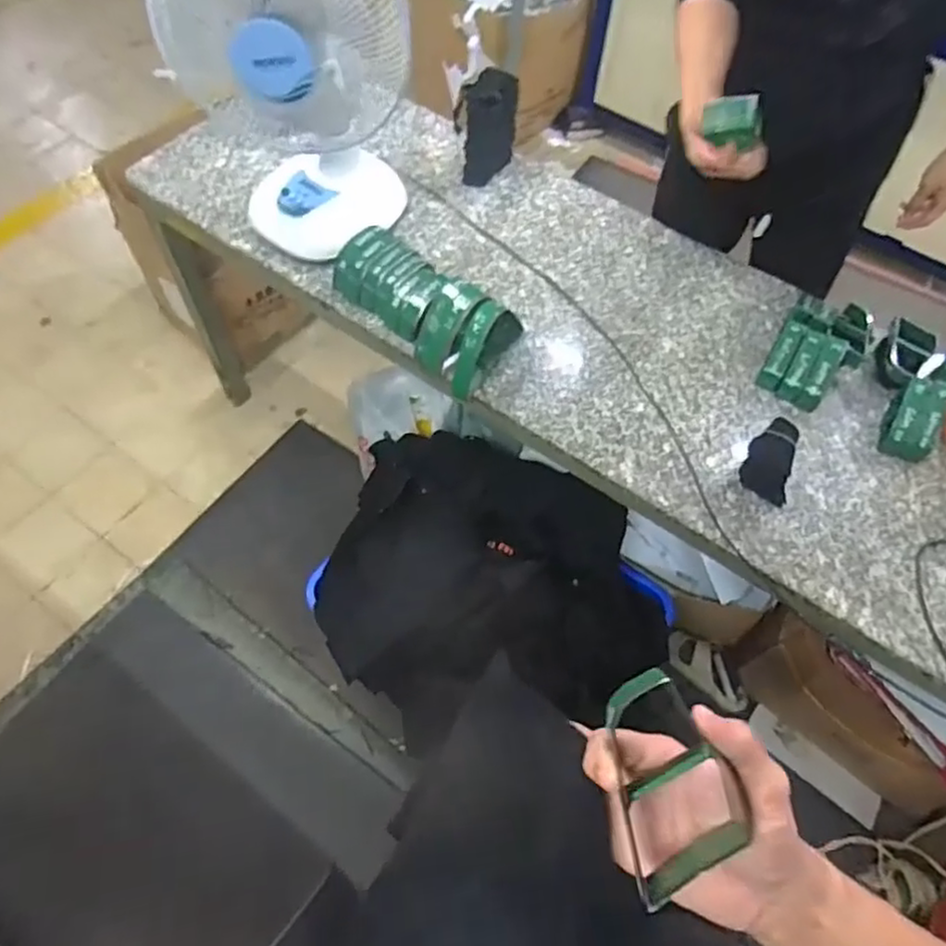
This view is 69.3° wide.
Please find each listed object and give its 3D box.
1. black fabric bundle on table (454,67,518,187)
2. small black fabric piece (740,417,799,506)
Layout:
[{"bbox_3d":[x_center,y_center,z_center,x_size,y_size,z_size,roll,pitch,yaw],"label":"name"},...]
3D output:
[{"bbox_3d":[0.025,-0.654,1.298,0.111,0.185,0.071,-34,66,-19],"label":"black fabric bundle on table"},{"bbox_3d":[0.450,-0.023,1.035,0.065,0.072,0.120,12,60,5],"label":"small black fabric piece"}]

